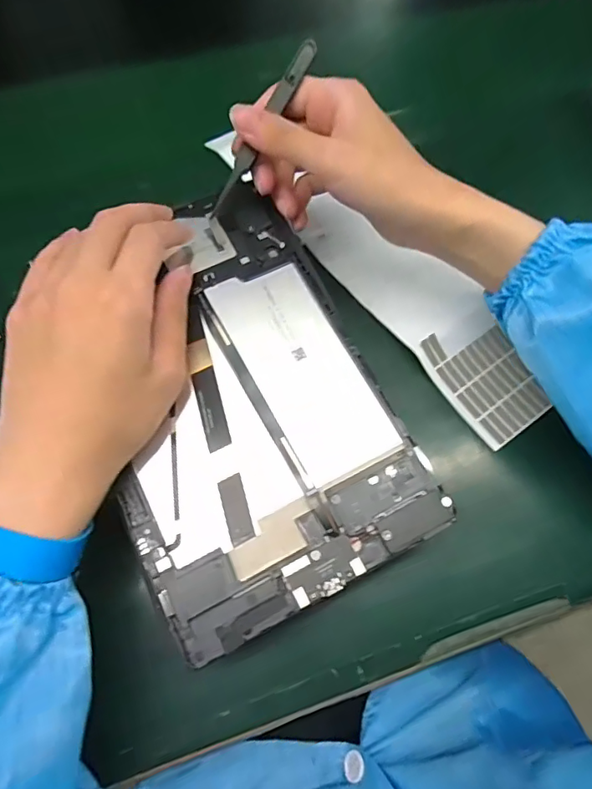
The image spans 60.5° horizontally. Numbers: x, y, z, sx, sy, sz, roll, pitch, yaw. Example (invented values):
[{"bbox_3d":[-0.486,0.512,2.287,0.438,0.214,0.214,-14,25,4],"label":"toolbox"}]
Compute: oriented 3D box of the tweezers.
[{"bbox_3d":[-0.020,-0.153,0.294,0.009,0.007,0.111,32,93,12],"label":"tweezers"}]

